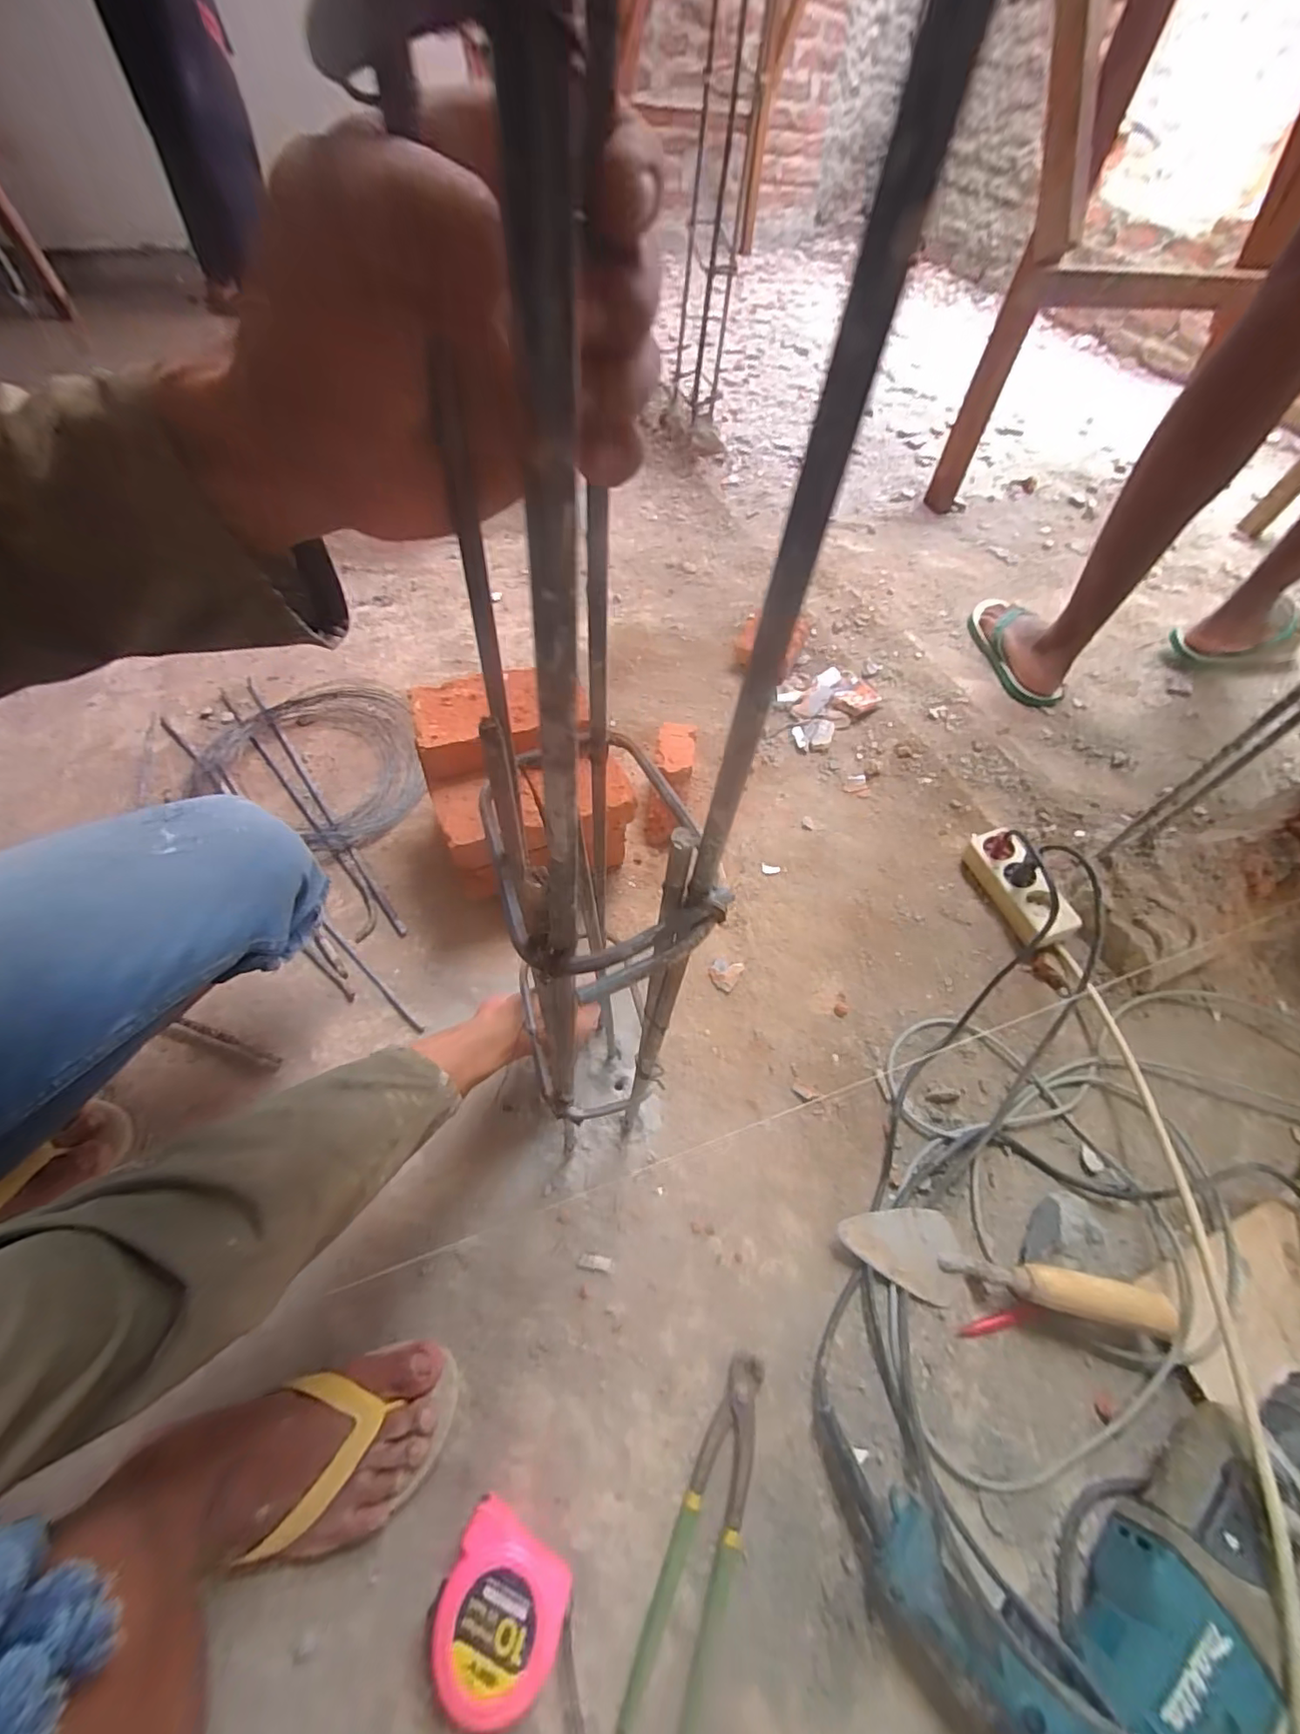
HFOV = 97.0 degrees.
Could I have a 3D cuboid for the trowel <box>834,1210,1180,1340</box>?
[{"bbox_3d":[0.313,0.366,0.523,0.269,0.049,0.073,4,57,17],"label":"trowel"}]

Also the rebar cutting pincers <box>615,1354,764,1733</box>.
[{"bbox_3d":[0.044,0.508,0.434,0.048,0.016,0.226,22,60,12],"label":"rebar cutting pincers"}]

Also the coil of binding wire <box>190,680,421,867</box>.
[{"bbox_3d":[-0.487,-0.139,0.823,0.295,0.036,0.315,0,58,-1],"label":"coil of binding wire"}]

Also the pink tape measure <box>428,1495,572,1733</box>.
[{"bbox_3d":[-0.107,0.523,0.404,0.084,0.052,0.084,23,60,13],"label":"pink tape measure"}]

